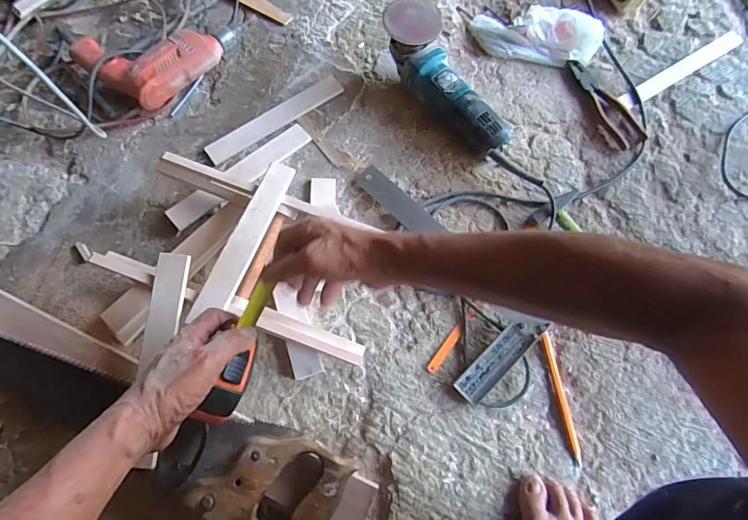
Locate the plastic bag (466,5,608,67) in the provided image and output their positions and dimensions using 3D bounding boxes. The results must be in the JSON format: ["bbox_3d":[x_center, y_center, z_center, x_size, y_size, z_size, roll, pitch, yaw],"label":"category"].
[{"bbox_3d":[0.292,-0.417,0.741,0.224,0.053,0.104,10,71,2],"label":"plastic bag"}]

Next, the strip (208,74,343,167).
[{"bbox_3d":[-0.163,-0.235,0.682,0.247,0.008,0.044,-35,75,-12],"label":"strip"}]

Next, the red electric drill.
[{"bbox_3d":[-0.373,-0.362,0.700,0.185,0.059,0.214,31,73,9],"label":"red electric drill"}]

